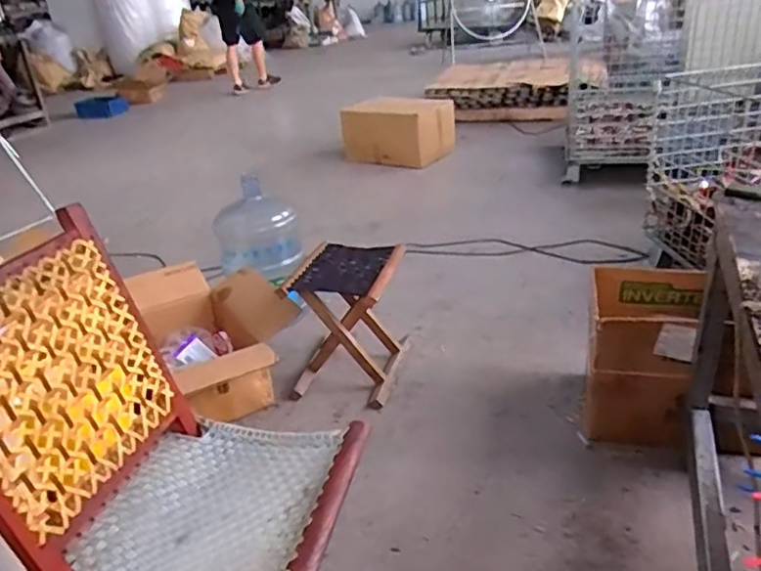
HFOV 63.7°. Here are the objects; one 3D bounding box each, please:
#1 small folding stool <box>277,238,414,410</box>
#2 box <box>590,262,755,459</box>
[{"bbox_3d":[-0.086,0.098,1.679,0.290,0.320,0.335,0,27,12],"label":"small folding stool"},{"bbox_3d":[0.589,0.160,1.387,0.215,0.308,0.296,4,28,18],"label":"box"}]

